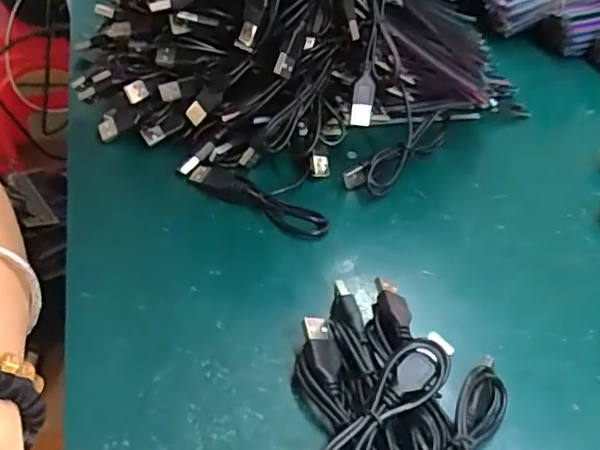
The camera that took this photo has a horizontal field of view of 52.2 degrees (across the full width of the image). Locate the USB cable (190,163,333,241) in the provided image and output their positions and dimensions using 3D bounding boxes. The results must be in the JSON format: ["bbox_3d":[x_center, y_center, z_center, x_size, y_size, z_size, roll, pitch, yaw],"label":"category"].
[{"bbox_3d":[-0.024,-0.016,0.362,0.092,0.012,0.018,27,51,24],"label":"USB cable"}]

